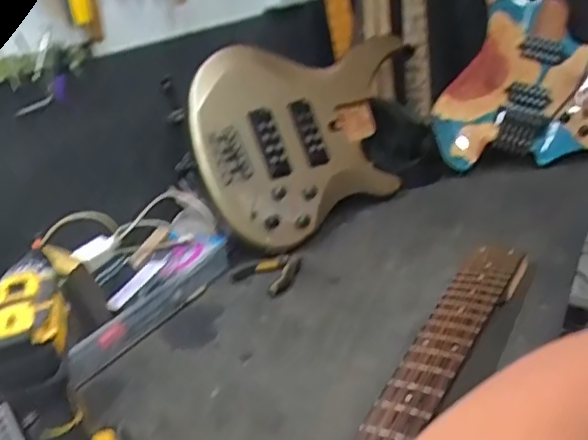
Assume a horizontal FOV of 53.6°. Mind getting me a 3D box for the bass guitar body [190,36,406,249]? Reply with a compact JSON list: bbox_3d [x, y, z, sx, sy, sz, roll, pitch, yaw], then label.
[{"bbox_3d":[0.041,-0.141,0.954,0.432,0.298,0.051,-17,-2,-36],"label":"bass guitar body"}]

